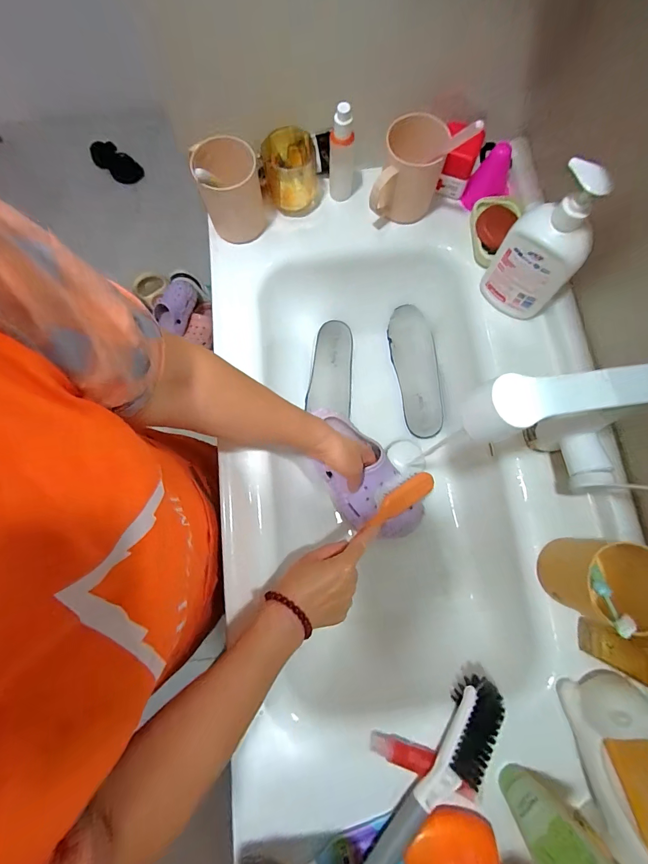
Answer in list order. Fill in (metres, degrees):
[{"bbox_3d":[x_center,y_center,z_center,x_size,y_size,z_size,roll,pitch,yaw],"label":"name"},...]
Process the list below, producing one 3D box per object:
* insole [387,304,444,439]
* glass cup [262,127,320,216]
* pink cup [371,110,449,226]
[{"bbox_3d":[0.164,-0.108,0.646,0.074,0.031,0.231,-11,80,18],"label":"insole"},{"bbox_3d":[-0.050,-0.410,0.576,0.088,0.076,0.086,-12,77,-1],"label":"glass cup"},{"bbox_3d":[0.124,-0.378,0.537,0.087,0.108,0.117,21,78,6],"label":"pink cup"}]

